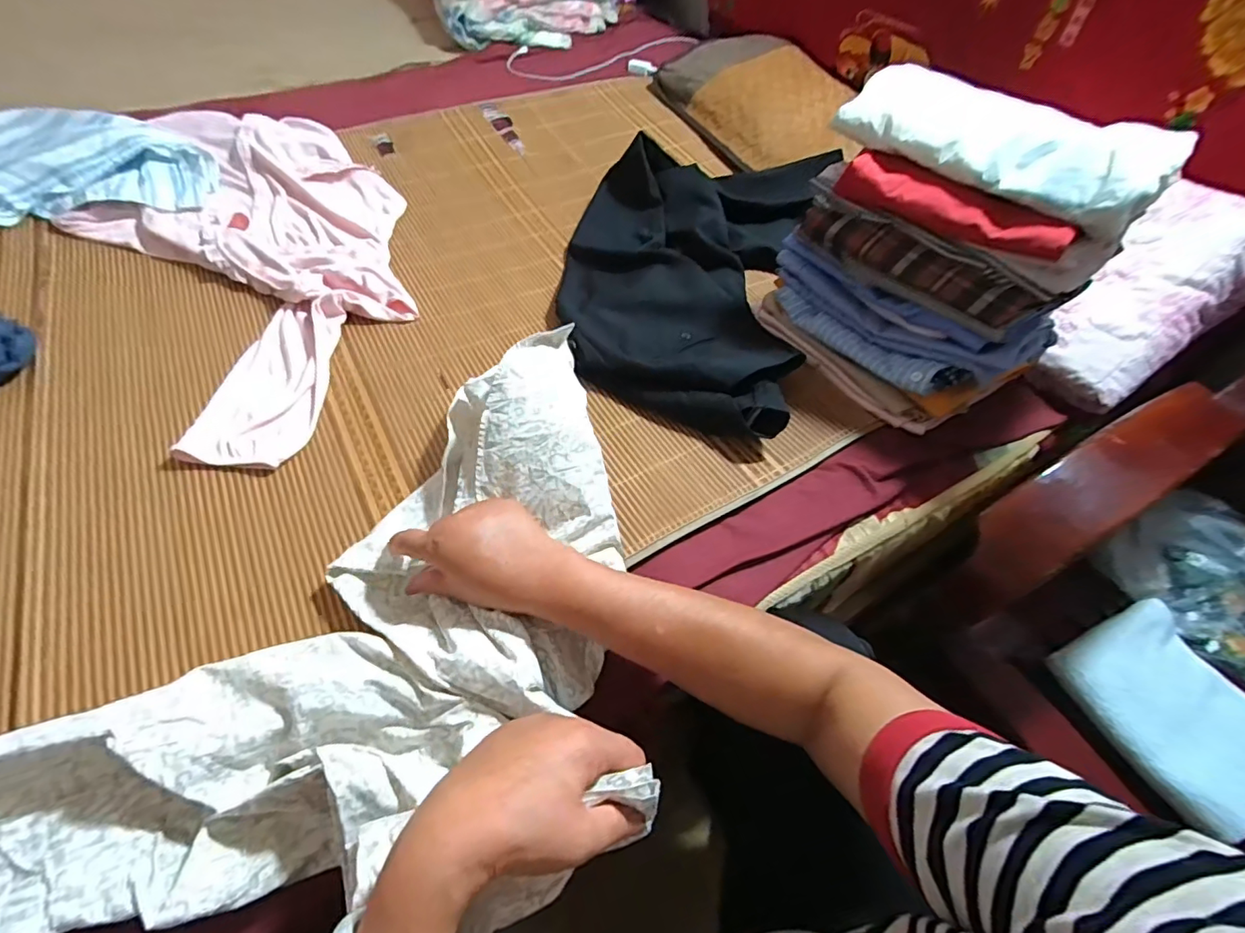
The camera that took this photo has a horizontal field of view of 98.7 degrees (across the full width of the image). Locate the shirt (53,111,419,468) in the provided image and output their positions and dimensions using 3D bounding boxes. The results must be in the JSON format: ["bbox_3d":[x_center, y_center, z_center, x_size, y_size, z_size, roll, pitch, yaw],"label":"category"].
[{"bbox_3d":[-0.487,-0.317,0.741,0.403,0.035,0.741,-34,64,-26],"label":"shirt"}]

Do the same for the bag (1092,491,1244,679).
[{"bbox_3d":[0.743,0.164,0.630,0.160,0.093,0.304,-36,64,-26],"label":"bag"}]

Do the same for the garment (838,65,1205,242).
[{"bbox_3d":[0.379,-0.327,0.540,0.301,0.059,0.141,36,59,19],"label":"garment"}]

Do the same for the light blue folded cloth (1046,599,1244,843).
[{"bbox_3d":[0.563,0.239,0.536,0.170,0.032,0.177,-19,58,-18],"label":"light blue folded cloth"}]

